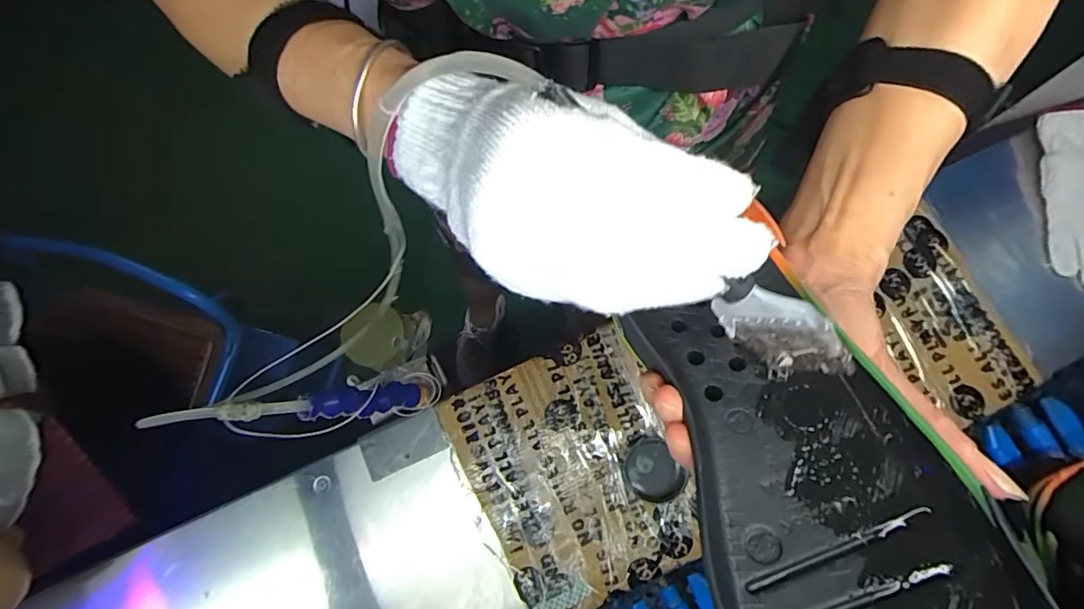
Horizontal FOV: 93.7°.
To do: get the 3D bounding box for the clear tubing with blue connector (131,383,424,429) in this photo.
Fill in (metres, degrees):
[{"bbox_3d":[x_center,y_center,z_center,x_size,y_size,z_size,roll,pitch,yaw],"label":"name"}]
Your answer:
[{"bbox_3d":[-0.186,0.084,0.430,0.034,0.239,0.026,-21,74,32],"label":"clear tubing with blue connector"}]

